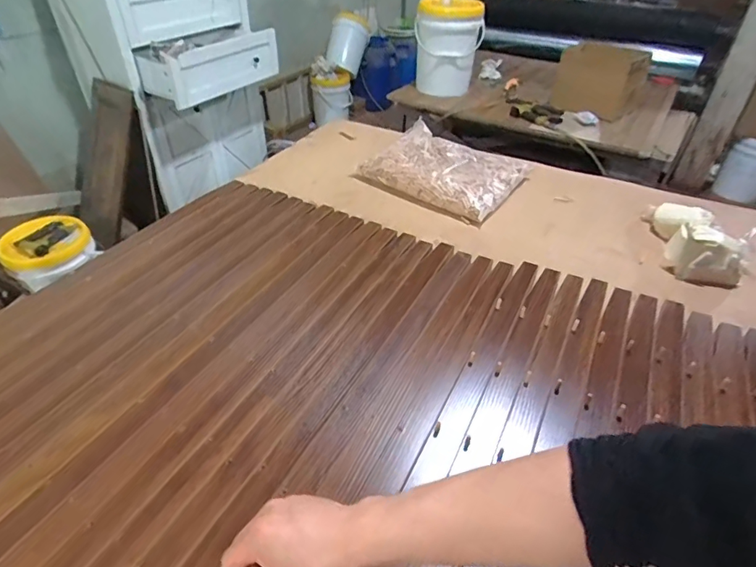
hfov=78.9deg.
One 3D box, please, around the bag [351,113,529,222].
[{"bbox_3d":[0.158,-0.283,1.101,0.336,0.062,0.264,24,45,26],"label":"bag"}]

